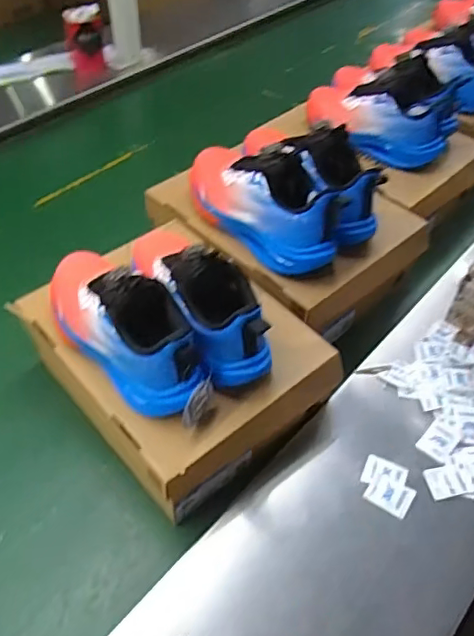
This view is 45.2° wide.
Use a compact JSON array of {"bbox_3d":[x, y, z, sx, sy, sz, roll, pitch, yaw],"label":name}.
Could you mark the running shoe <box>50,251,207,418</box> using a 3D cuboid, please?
[{"bbox_3d":[-0.120,-0.003,0.584,0.227,0.112,0.087,36,58,28],"label":"running shoe"}]

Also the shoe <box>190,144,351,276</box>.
[{"bbox_3d":[0.024,-0.156,0.719,0.248,0.109,0.092,36,58,29],"label":"shoe"}]

